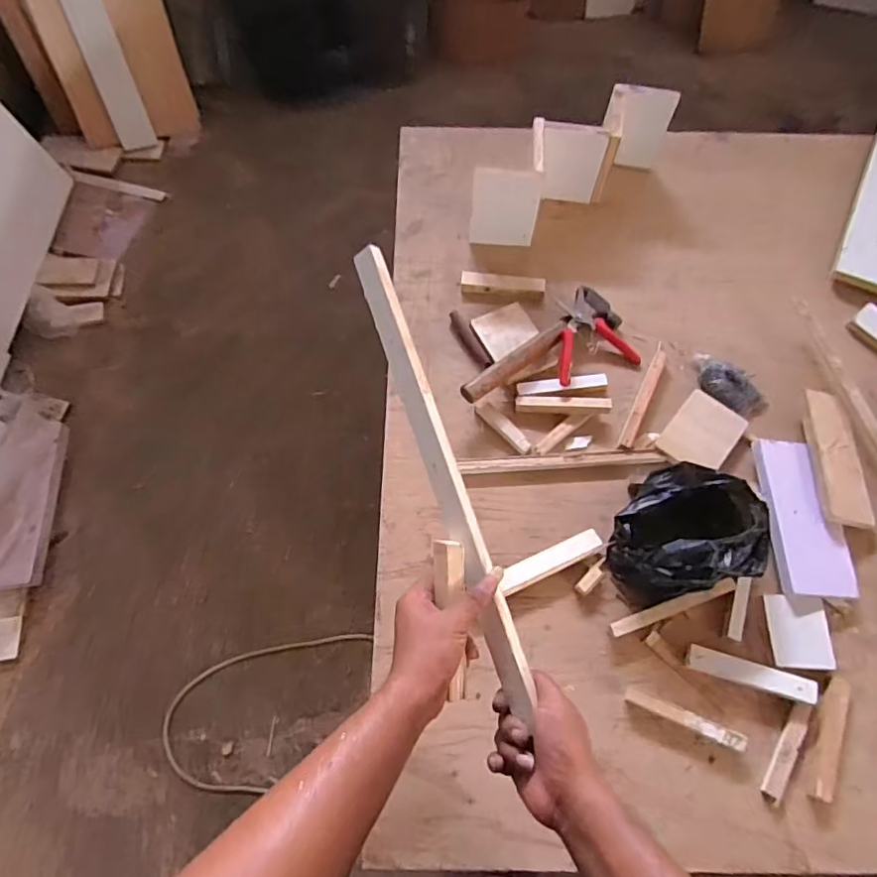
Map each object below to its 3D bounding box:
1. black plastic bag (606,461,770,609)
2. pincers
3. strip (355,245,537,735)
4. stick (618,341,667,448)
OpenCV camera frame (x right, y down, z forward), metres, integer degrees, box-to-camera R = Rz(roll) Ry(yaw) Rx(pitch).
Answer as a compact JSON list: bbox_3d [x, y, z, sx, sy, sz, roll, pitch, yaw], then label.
[{"bbox_3d":[0.328,0.117,0.756,0.194,0.097,0.164,-13,67,-7],"label":"black plastic bag"},{"bbox_3d":[0.231,-0.171,0.919,0.146,0.039,0.157,-20,68,-7],"label":"pincers"},{"bbox_3d":[0.003,0.027,0.566,0.031,0.024,0.475,-18,79,-6],"label":"strip"},{"bbox_3d":[0.319,-0.069,0.881,0.020,0.011,0.200,24,70,11],"label":"stick"}]

